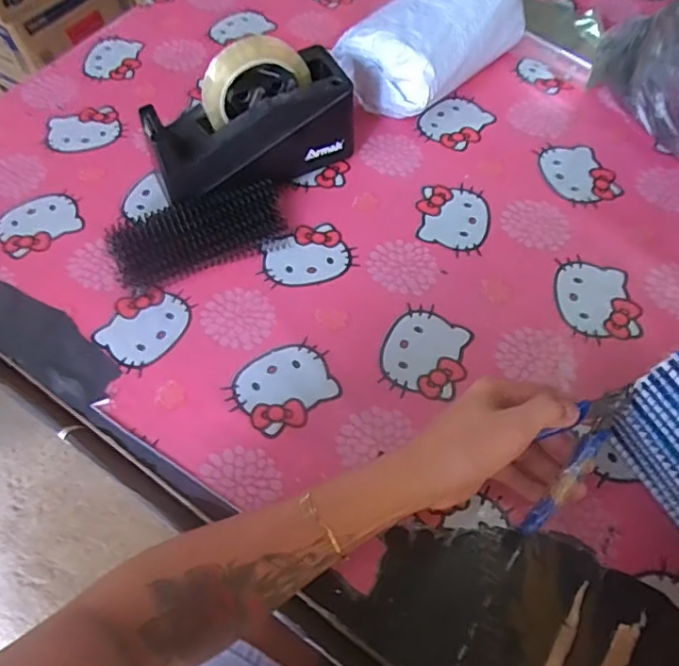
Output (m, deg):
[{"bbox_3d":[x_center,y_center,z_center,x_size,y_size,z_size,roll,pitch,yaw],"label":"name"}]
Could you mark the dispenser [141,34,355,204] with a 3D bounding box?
[{"bbox_3d":[-0.084,-0.203,0.548,0.195,0.129,0.079,-25,62,-13],"label":"dispenser"}]

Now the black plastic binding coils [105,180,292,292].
[{"bbox_3d":[-0.133,-0.094,0.540,0.166,0.033,0.066,-18,61,-9],"label":"black plastic binding coils"}]

